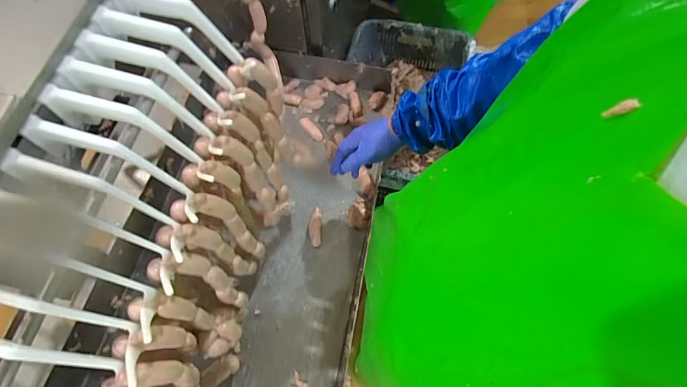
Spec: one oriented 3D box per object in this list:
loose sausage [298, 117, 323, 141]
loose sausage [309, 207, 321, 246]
[{"bbox_3d":[-0.071,-0.141,0.833,0.020,0.021,0.073,-35,74,-12],"label":"loose sausage"},{"bbox_3d":[-0.053,0.064,0.737,0.022,0.029,0.073,1,70,0],"label":"loose sausage"}]

